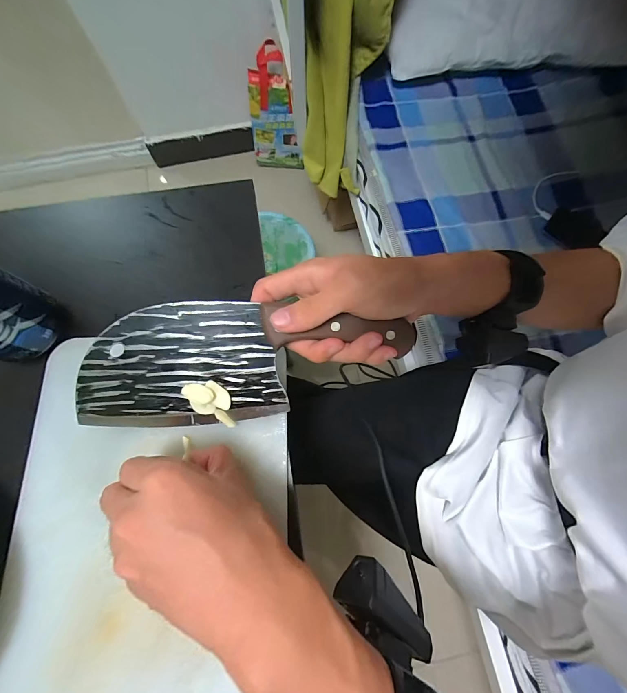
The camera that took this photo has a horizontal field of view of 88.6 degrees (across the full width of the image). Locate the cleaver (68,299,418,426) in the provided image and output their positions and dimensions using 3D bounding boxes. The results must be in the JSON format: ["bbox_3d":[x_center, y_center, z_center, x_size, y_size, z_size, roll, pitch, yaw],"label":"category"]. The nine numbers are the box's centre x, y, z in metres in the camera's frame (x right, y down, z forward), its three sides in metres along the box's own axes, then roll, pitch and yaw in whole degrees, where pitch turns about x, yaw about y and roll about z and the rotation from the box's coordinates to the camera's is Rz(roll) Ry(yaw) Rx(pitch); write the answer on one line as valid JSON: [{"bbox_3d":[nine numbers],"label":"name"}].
[{"bbox_3d":[-0.052,0.008,0.238,0.244,0.023,0.092,-10,102,-2],"label":"cleaver"}]

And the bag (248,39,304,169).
[{"bbox_3d":[-0.130,-0.783,1.090,0.167,0.394,0.069,11,75,3],"label":"bag"}]

